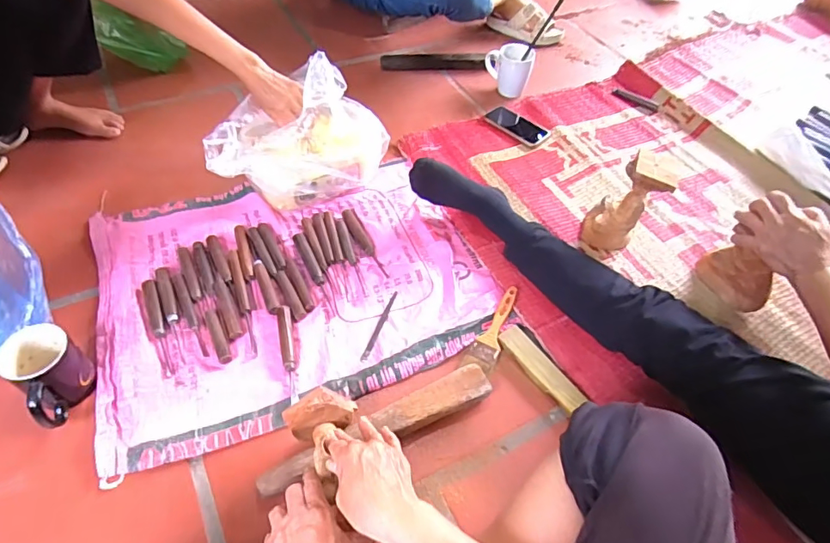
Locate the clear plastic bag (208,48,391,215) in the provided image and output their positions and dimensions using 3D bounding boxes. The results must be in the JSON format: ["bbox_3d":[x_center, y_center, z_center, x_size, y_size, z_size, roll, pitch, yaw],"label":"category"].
[{"bbox_3d":[-0.239,-0.264,0.941,0.327,0.177,0.236,-28,58,-22],"label":"clear plastic bag"}]

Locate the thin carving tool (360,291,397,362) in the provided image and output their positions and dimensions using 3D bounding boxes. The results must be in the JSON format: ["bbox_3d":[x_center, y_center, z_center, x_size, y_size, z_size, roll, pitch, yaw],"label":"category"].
[{"bbox_3d":[-0.056,0.086,0.791,0.010,0.004,0.135,17,53,11],"label":"thin carving tool"}]

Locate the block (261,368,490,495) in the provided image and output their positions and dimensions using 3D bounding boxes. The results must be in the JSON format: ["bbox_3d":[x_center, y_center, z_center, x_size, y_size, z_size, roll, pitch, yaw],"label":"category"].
[{"bbox_3d":[-0.044,0.212,0.668,0.329,0.034,0.048,-22,56,-19],"label":"block"}]

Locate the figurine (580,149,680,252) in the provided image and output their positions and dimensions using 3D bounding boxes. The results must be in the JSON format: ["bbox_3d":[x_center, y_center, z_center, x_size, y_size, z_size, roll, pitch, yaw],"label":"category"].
[{"bbox_3d":[0.373,-0.118,0.873,0.107,0.174,0.111,24,55,16],"label":"figurine"}]

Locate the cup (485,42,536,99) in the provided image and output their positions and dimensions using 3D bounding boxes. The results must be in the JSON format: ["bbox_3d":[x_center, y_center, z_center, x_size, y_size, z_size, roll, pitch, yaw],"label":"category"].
[{"bbox_3d":[0.227,-0.493,1.211,0.117,0.096,0.086,10,52,5],"label":"cup"}]

